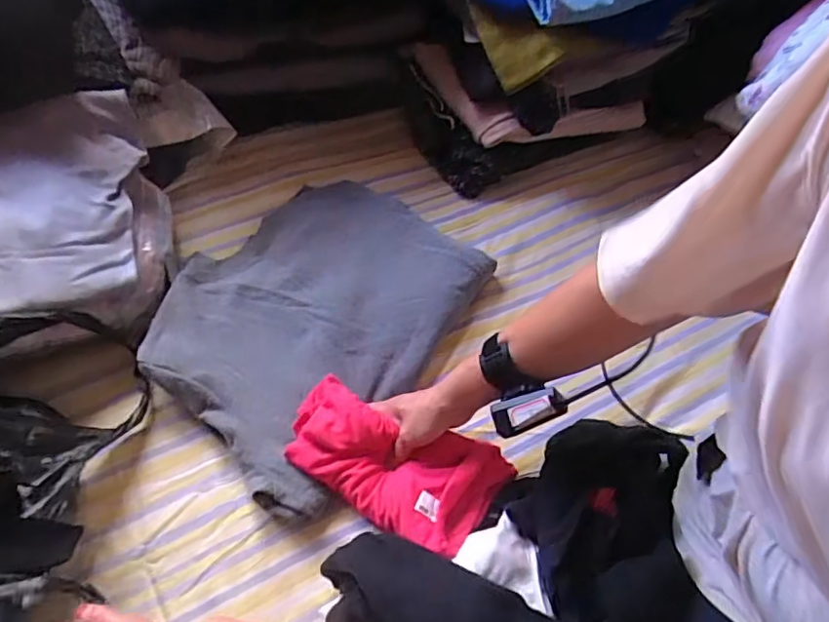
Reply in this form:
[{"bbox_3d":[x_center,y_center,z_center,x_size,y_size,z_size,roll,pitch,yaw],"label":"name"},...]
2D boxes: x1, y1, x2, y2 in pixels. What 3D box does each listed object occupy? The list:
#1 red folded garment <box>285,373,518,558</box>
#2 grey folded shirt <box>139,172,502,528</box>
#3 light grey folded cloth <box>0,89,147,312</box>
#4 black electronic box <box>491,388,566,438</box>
[{"bbox_3d":[-0.024,0.171,0.635,0.238,0.037,0.127,23,58,8],"label":"red folded garment"},{"bbox_3d":[-0.135,-0.010,0.755,0.347,0.046,0.446,31,59,15],"label":"grey folded shirt"},{"bbox_3d":[-0.448,-0.137,0.684,0.242,0.079,0.289,-17,60,-16],"label":"light grey folded cloth"},{"bbox_3d":[0.110,0.098,0.558,0.072,0.028,0.030,-25,55,22],"label":"black electronic box"}]

